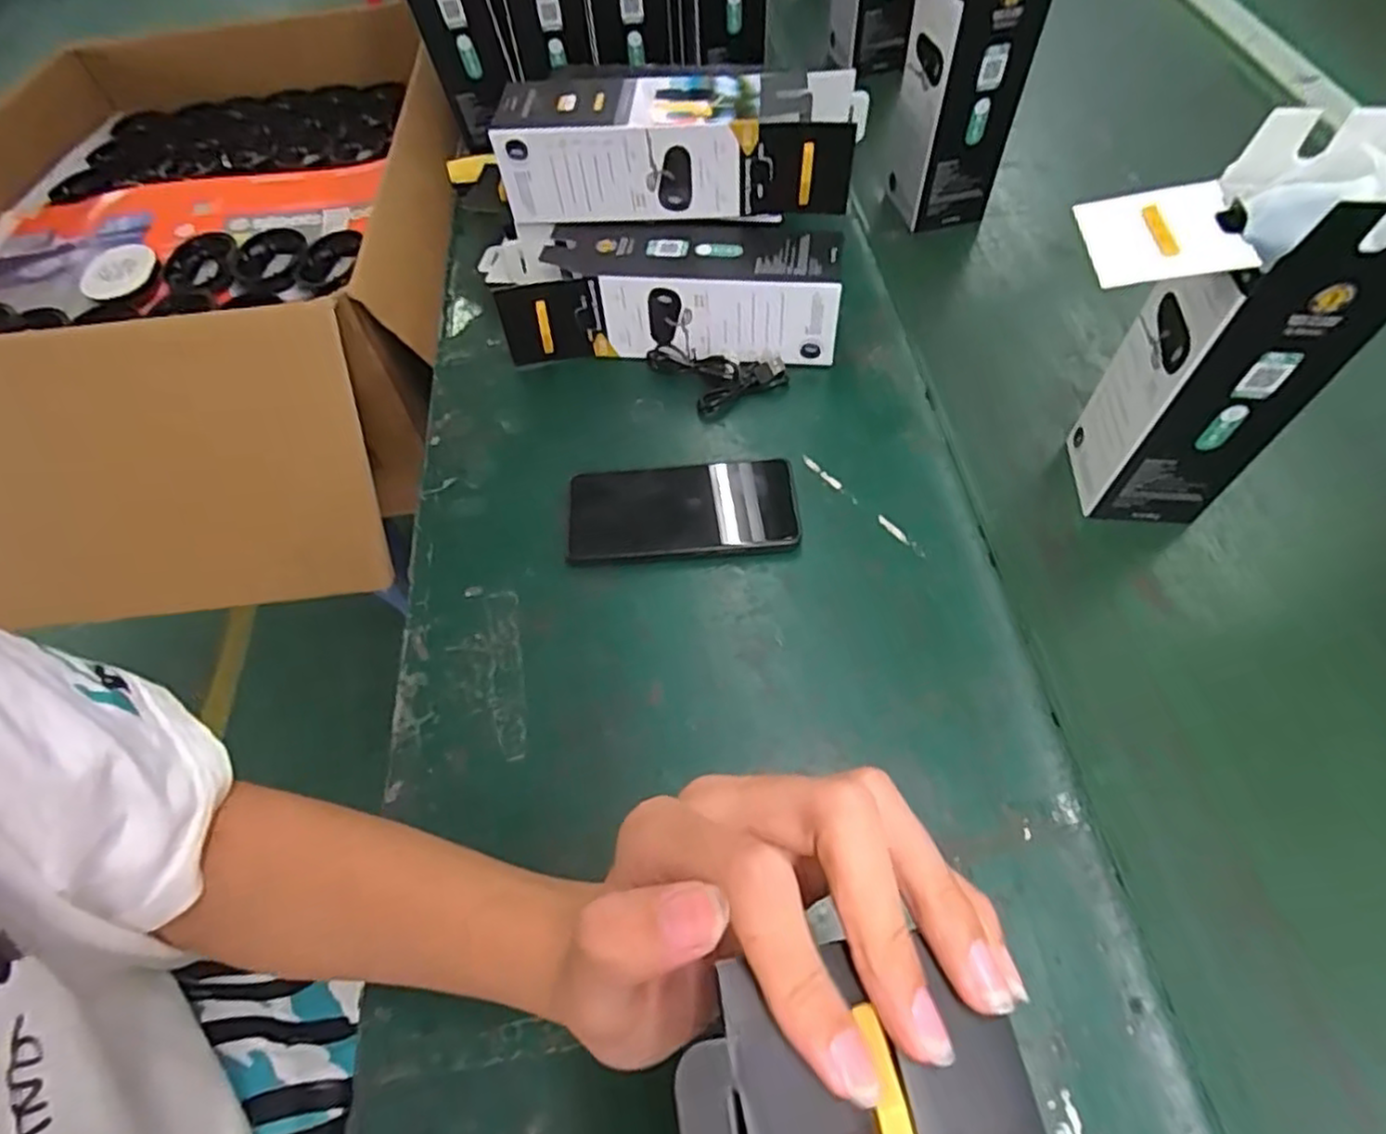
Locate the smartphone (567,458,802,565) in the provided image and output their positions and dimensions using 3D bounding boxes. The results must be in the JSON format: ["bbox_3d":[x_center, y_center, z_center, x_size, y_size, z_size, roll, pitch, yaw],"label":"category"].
[{"bbox_3d":[-0.008,-0.041,0.498,0.160,0.016,0.076,-5,58,1],"label":"smartphone"}]

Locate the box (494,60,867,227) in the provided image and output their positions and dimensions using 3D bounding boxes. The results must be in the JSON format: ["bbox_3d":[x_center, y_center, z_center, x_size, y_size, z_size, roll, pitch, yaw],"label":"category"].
[{"bbox_3d":[-0.006,-0.327,0.545,0.283,0.076,0.096,-3,60,3],"label":"box"}]

